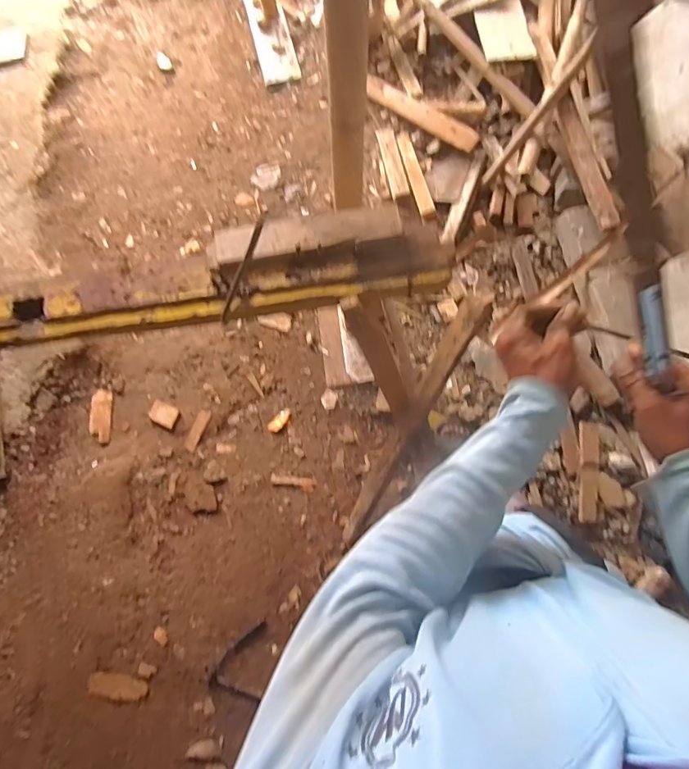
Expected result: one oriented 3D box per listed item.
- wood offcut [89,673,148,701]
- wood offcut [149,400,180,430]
[{"bbox_3d":[-0.647,0.865,1.313,0.174,0.017,0.066,9,74,5],"label":"wood offcut"},{"bbox_3d":[-0.604,0.098,1.532,0.105,0.024,0.071,24,76,9],"label":"wood offcut"}]

